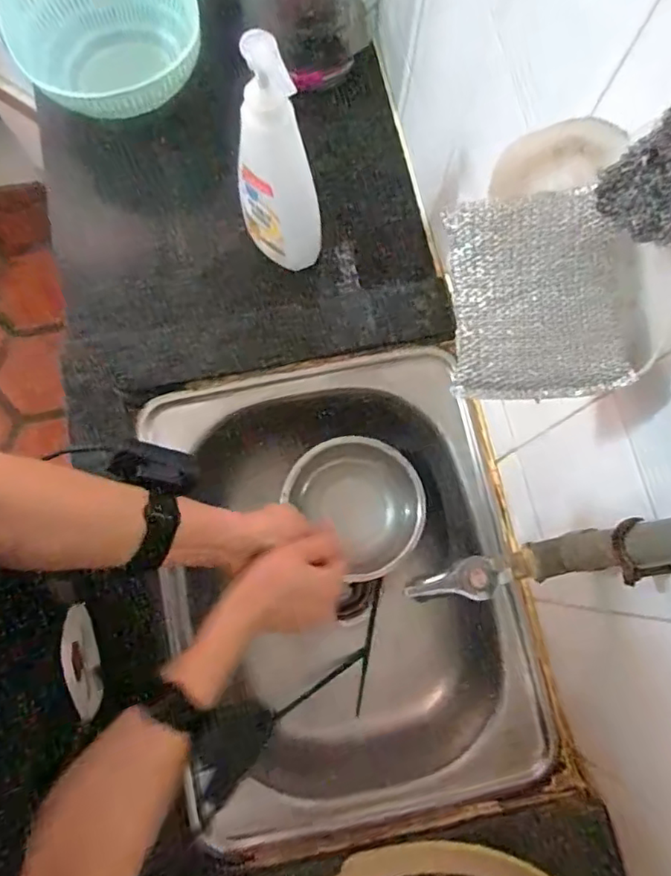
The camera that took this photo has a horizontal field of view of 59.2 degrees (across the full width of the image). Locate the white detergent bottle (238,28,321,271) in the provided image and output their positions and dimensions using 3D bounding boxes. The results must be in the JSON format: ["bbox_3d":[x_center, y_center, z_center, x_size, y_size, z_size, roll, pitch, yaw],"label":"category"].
[{"bbox_3d":[-0.059,-0.254,0.585,0.053,0.272,0.076,-38,81,-9],"label":"white detergent bottle"}]

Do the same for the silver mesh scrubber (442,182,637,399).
[{"bbox_3d":[0.108,-0.078,0.330,0.087,0.017,0.110,-7,91,16],"label":"silver mesh scrubber"}]

